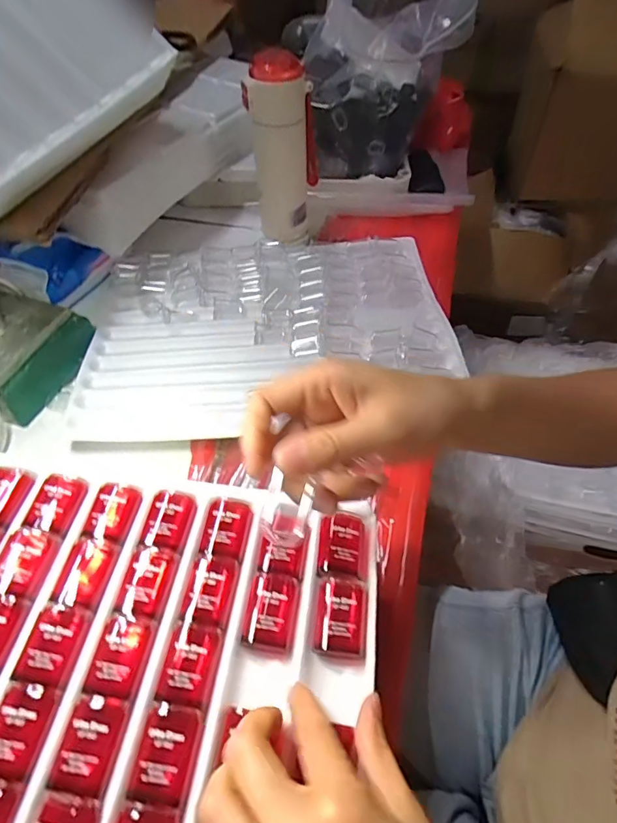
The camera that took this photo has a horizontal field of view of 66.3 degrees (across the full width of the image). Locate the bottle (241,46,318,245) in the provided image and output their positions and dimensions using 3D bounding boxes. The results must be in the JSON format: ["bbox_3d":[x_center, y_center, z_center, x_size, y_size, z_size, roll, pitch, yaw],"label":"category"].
[{"bbox_3d":[-0.031,-0.319,0.584,0.078,0.197,0.064,-1,51,0],"label":"bottle"}]

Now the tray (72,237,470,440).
[{"bbox_3d":[-0.042,-0.108,0.527,0.386,0.026,0.288,-9,52,-8],"label":"tray"}]

